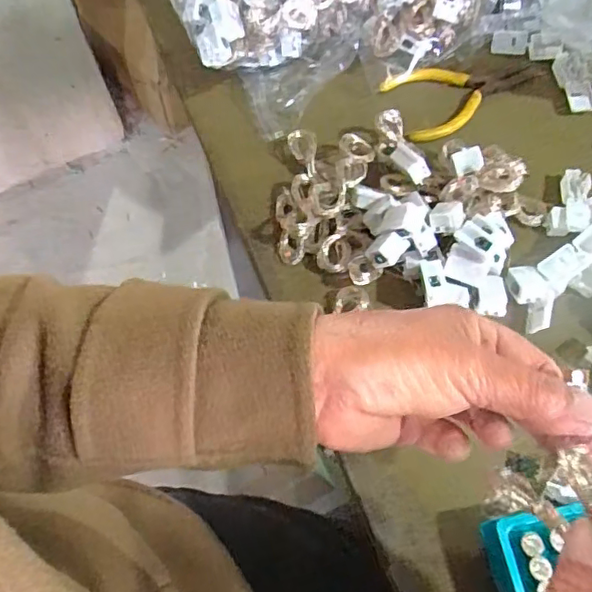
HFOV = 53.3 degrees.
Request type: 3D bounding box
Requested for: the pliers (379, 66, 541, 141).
[{"bbox_3d":[0.134,-0.154,0.453,0.123,0.010,0.057,-12,66,-4],"label":"pliers"}]

